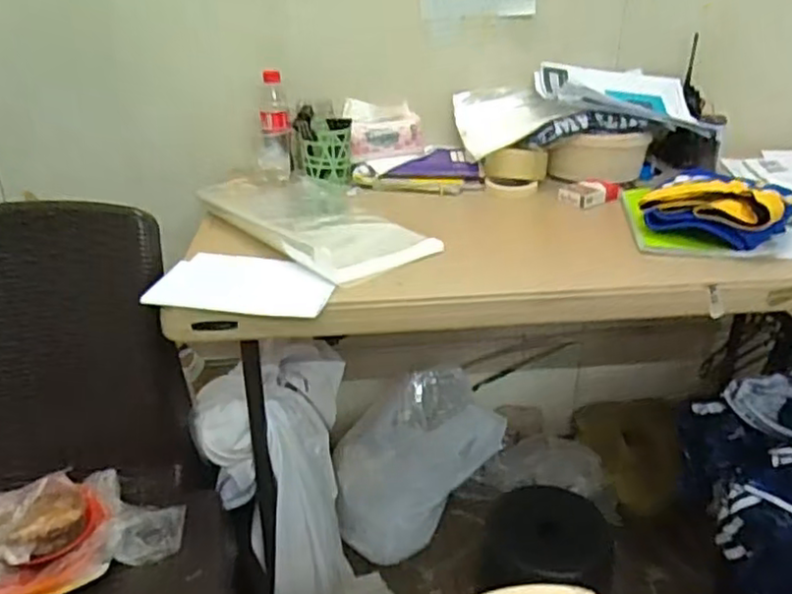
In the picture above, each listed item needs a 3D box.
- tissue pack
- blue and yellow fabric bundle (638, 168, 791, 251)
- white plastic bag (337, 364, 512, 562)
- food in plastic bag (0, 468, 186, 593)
[{"bbox_3d":[-0.023,-0.311,1.249,0.138,0.085,0.079,-7,28,-12],"label":"tissue pack"},{"bbox_3d":[0.478,-0.143,0.987,0.181,0.064,0.216,19,33,34],"label":"blue and yellow fabric bundle"},{"bbox_3d":[0.051,0.323,1.405,0.210,0.265,0.396,23,36,38],"label":"white plastic bag"},{"bbox_3d":[-0.438,0.302,0.871,0.291,0.069,0.169,-13,30,-22],"label":"food in plastic bag"}]

